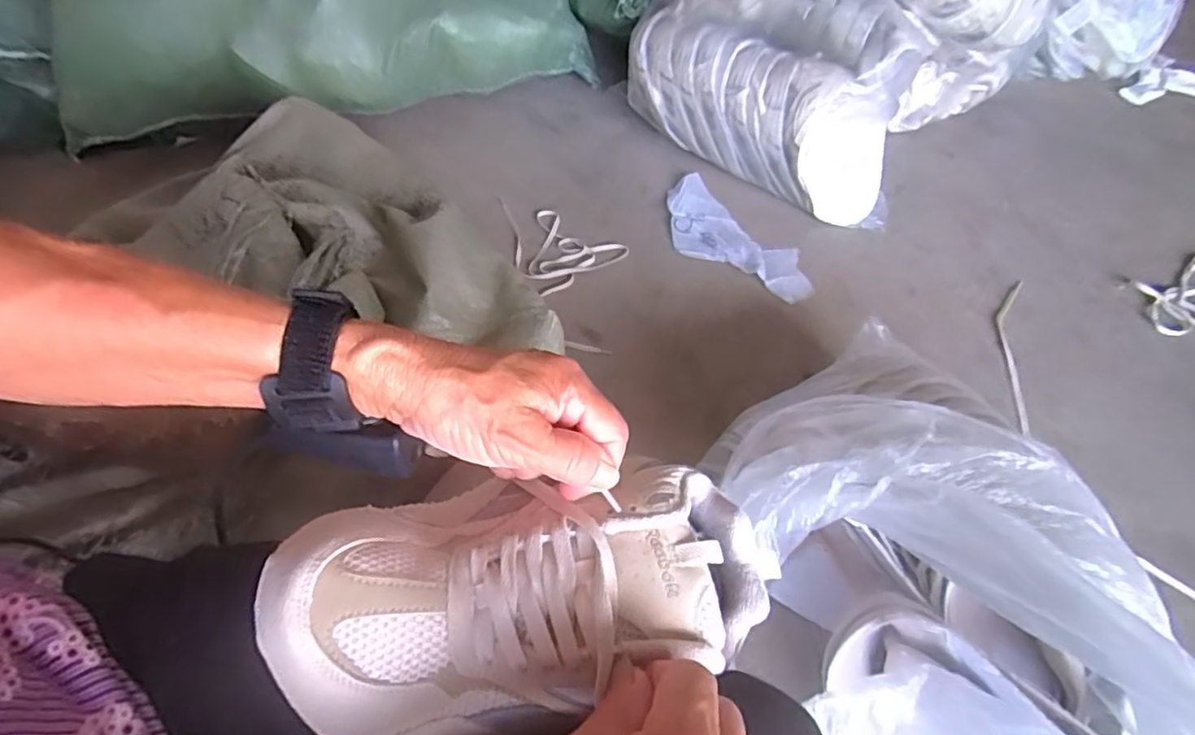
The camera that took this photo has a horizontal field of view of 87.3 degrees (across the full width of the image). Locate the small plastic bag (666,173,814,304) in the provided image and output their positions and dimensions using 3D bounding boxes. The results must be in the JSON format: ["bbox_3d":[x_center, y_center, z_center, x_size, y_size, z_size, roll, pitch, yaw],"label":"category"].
[{"bbox_3d":[0.202,-0.197,0.964,0.120,0.022,0.295,-34,60,-20],"label":"small plastic bag"}]

